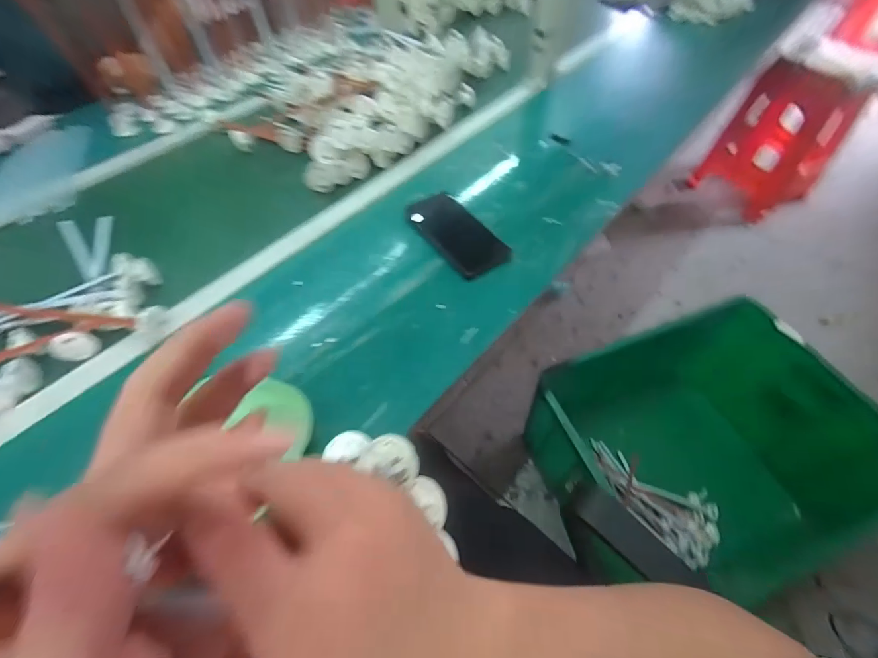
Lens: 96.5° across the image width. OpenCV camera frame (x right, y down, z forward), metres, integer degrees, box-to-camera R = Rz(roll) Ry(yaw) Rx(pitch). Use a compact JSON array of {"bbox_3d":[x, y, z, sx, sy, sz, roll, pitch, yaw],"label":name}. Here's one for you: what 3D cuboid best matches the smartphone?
[{"bbox_3d":[0.021,-0.135,0.547,0.075,0.016,0.167,-31,58,-17],"label":"smartphone"}]

